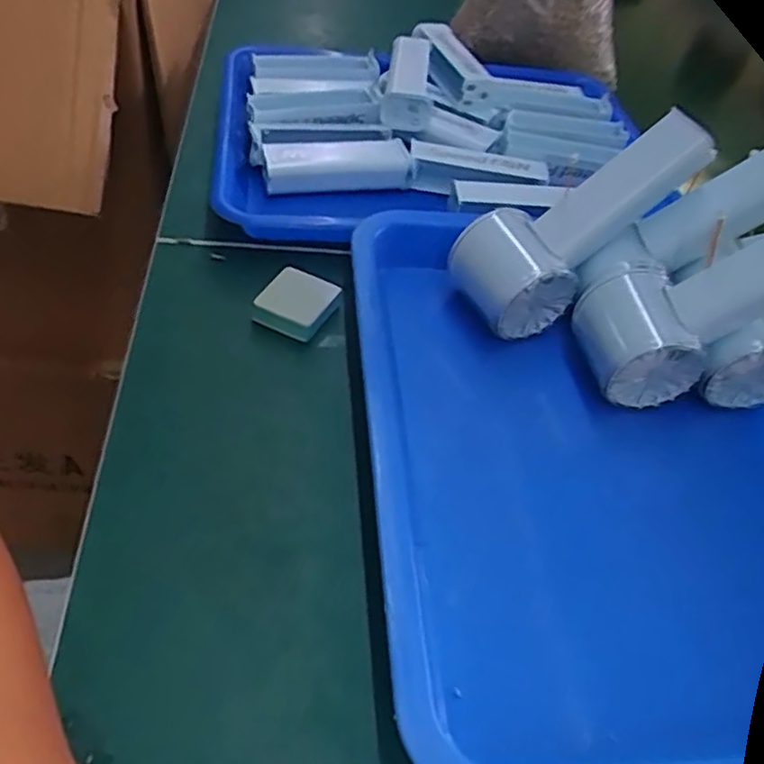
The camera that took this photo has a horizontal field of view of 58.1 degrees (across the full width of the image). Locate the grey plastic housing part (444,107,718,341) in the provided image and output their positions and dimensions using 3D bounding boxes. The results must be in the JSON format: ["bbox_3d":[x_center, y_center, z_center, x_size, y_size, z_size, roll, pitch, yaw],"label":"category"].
[{"bbox_3d":[0.112,-0.094,0.394,0.157,0.053,0.062,-37,50,15],"label":"grey plastic housing part"}]

